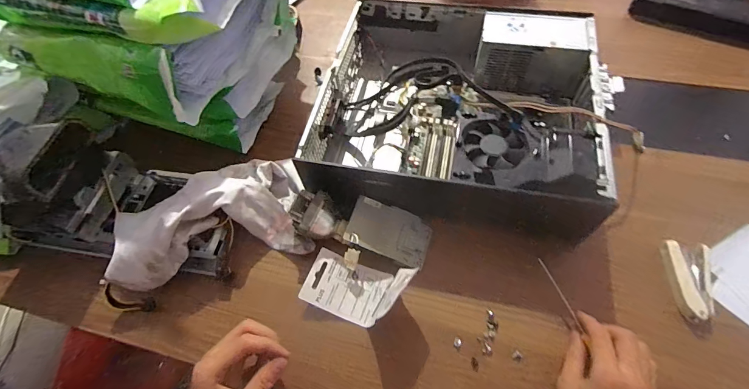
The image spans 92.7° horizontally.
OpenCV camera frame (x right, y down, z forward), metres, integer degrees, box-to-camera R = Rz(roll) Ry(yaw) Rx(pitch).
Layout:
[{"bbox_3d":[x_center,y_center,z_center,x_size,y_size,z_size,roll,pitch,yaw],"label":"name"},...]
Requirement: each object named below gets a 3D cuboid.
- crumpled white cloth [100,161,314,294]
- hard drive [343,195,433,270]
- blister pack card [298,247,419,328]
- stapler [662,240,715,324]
[{"bbox_3d":[-0.212,0.022,0.466,0.245,0.079,0.147,-14,60,-2],"label":"crumpled white cloth"},{"bbox_3d":[0.020,0.047,0.458,0.106,0.006,0.064,23,70,-4],"label":"hard drive"},{"bbox_3d":[-0.022,0.112,0.446,0.119,0.022,0.084,16,61,14],"label":"blister pack card"},{"bbox_3d":[0.364,0.100,0.411,0.041,0.024,0.088,8,60,10],"label":"stapler"}]

